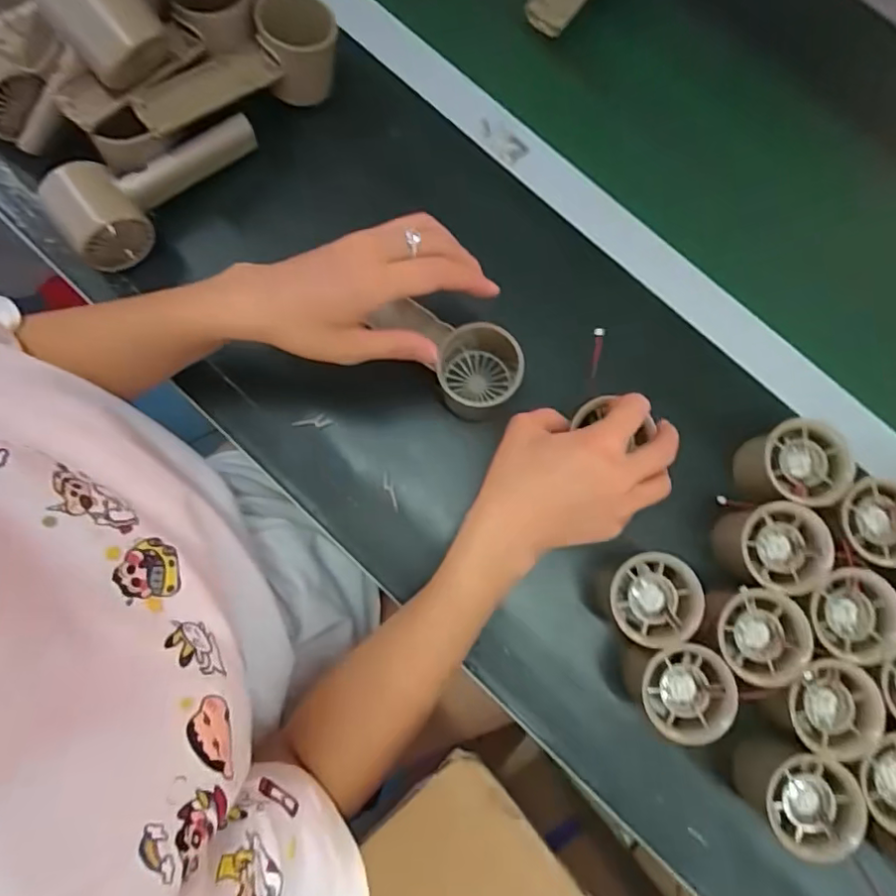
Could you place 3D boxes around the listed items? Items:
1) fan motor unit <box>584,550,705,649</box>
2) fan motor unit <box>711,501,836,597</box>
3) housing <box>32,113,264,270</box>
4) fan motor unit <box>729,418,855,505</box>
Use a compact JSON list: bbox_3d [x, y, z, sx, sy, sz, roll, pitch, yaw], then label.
[{"bbox_3d":[0.131,0.100,0.391,0.054,0.067,0.055,0,79,0],"label":"fan motor unit"},{"bbox_3d":[0.215,0.068,0.391,0.057,0.051,0.057,8,79,1],"label":"fan motor unit"},{"bbox_3d":[-0.211,-0.194,0.437,0.155,0.061,0.053,-31,81,-6],"label":"housing"},{"bbox_3d":[0.236,0.014,0.402,0.053,0.053,0.056,5,79,1],"label":"fan motor unit"}]

